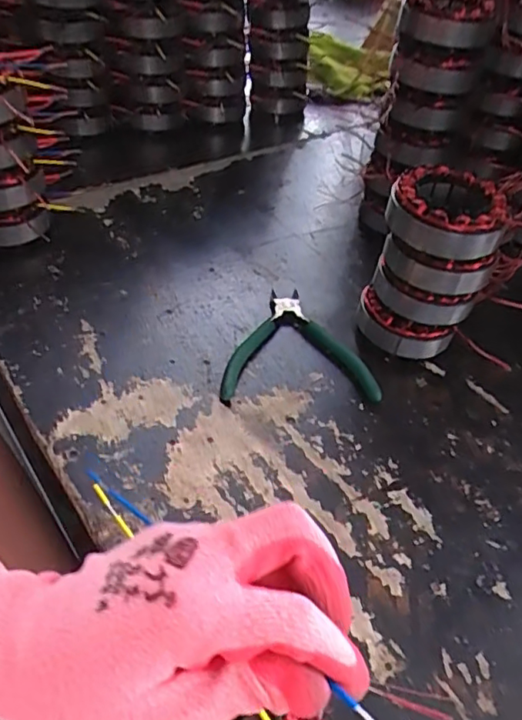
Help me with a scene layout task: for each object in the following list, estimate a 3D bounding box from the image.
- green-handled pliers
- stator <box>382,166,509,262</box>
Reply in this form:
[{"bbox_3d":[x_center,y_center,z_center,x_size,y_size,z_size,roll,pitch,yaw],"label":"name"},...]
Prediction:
[{"bbox_3d":[0.031,-0.016,0.494,0.132,0.012,0.130,1,45,-6],"label":"green-handled pliers"},{"bbox_3d":[0.141,-0.115,0.425,0.083,0.034,0.083,11,45,5],"label":"stator"}]

